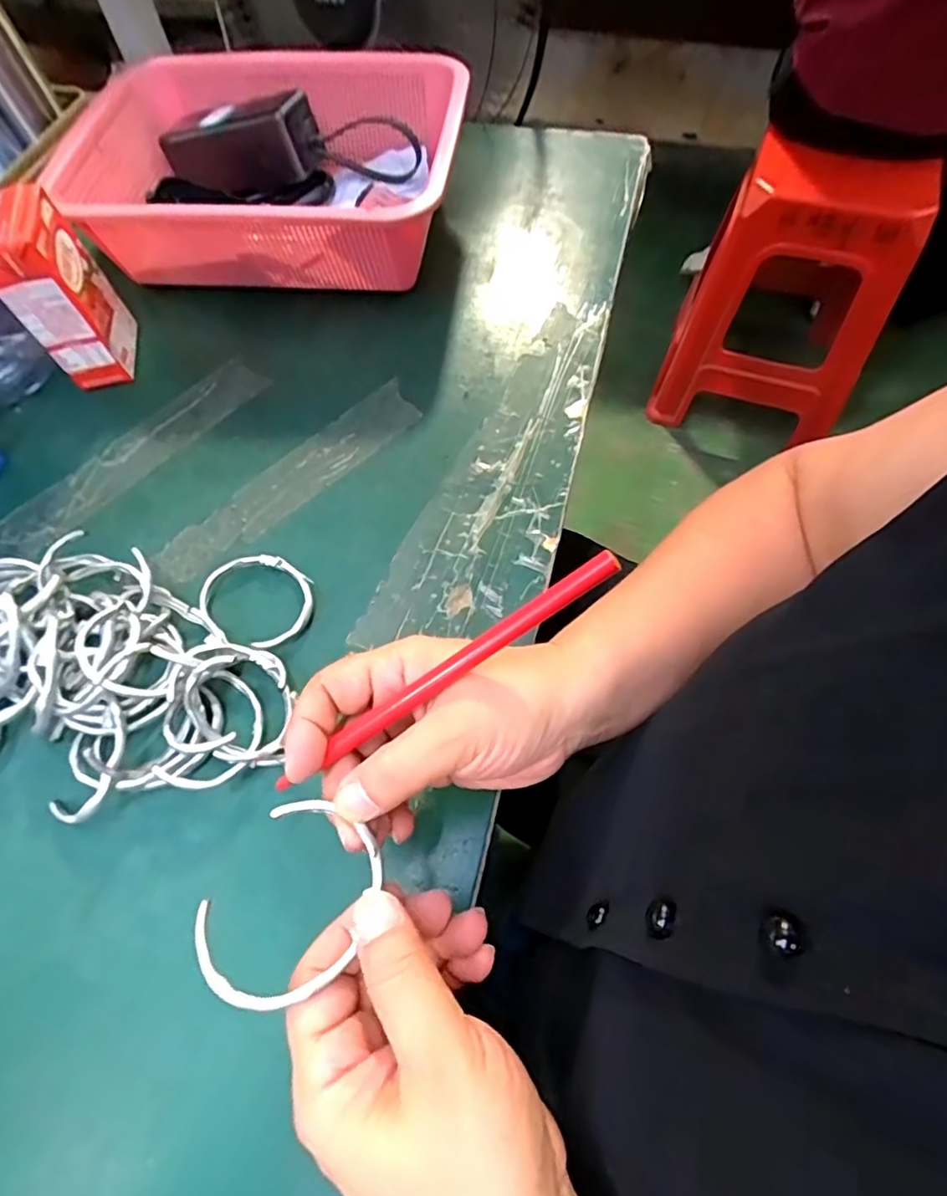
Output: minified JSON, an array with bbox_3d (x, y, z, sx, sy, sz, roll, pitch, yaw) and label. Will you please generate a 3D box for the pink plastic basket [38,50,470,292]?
[{"bbox_3d":[-0.160,-0.337,0.472,0.300,0.092,0.208,10,63,8],"label":"pink plastic basket"}]

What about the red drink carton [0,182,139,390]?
[{"bbox_3d":[-0.287,-0.210,0.404,0.047,0.113,0.070,-8,62,-2],"label":"red drink carton"}]

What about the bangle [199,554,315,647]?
[{"bbox_3d":[-0.129,0.002,0.346,0.064,0.007,0.058,-2,61,-5],"label":"bangle"}]

